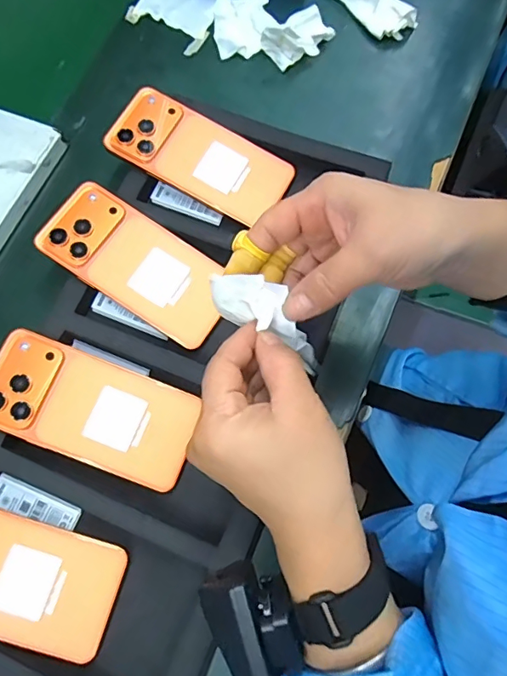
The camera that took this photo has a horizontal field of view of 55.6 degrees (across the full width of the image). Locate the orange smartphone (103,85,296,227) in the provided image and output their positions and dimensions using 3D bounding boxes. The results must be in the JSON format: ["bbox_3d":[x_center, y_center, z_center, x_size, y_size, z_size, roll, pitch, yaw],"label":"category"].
[{"bbox_3d":[-0.047,-0.165,0.435,0.160,0.007,0.076,28,77,-1],"label":"orange smartphone"}]

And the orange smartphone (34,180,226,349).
[{"bbox_3d":[-0.095,-0.063,0.402,0.158,0.006,0.076,33,76,2],"label":"orange smartphone"}]

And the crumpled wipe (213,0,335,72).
[{"bbox_3d":[0.011,-0.328,0.506,0.125,0.027,0.080,32,75,12],"label":"crumpled wipe"}]

